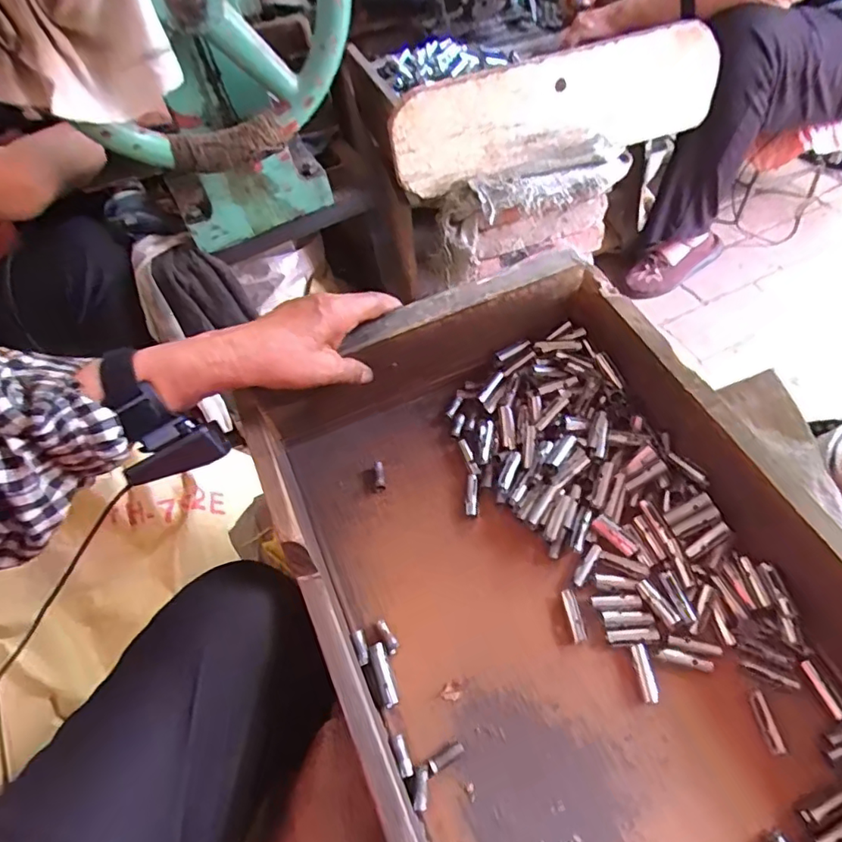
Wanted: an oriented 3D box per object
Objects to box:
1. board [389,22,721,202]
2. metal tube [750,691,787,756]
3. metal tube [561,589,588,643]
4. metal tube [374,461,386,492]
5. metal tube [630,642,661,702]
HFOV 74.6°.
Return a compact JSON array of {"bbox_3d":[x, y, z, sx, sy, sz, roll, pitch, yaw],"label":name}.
[{"bbox_3d":[0.208,-0.460,0.826,0.514,0.156,0.031,-19,52,-9],"label":"board"},{"bbox_3d":[0.233,0.203,0.372,0.010,0.004,0.037,-11,54,0],"label":"metal tube"},{"bbox_3d":[0.115,0.145,0.414,0.010,0.007,0.038,-11,54,0],"label":"metal tube"},{"bbox_3d":[-0.037,0.049,0.490,0.009,0.006,0.028,-7,71,-1],"label":"metal tube"},{"bbox_3d":[0.159,0.179,0.391,0.011,0.005,0.038,-9,54,1],"label":"metal tube"}]

